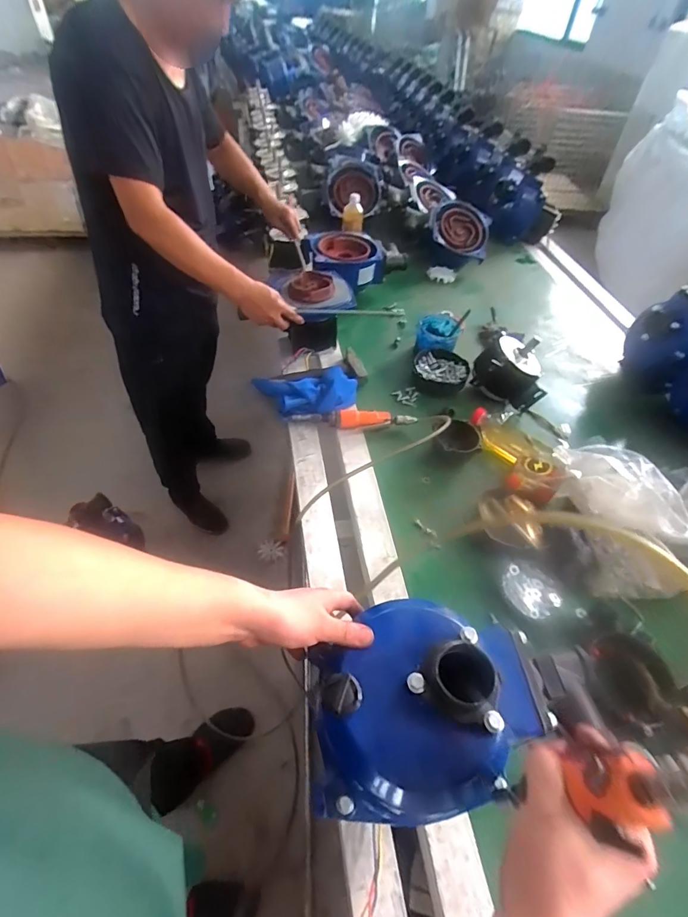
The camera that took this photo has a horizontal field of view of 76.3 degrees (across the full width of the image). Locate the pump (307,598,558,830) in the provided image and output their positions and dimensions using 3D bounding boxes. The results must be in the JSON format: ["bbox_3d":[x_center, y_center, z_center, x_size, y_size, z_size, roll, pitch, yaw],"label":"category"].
[{"bbox_3d":[0.081,0.251,0.458,0.230,0.130,0.185,0,50,-7],"label":"pump"}]

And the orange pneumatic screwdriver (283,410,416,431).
[{"bbox_3d":[0.018,-0.087,1.006,0.289,0.038,0.042,0,50,-6],"label":"orange pneumatic screwdriver"}]

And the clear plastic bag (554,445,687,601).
[{"bbox_3d":[0.620,0.120,0.826,0.394,0.119,0.306,8,49,0],"label":"clear plastic bag"}]

